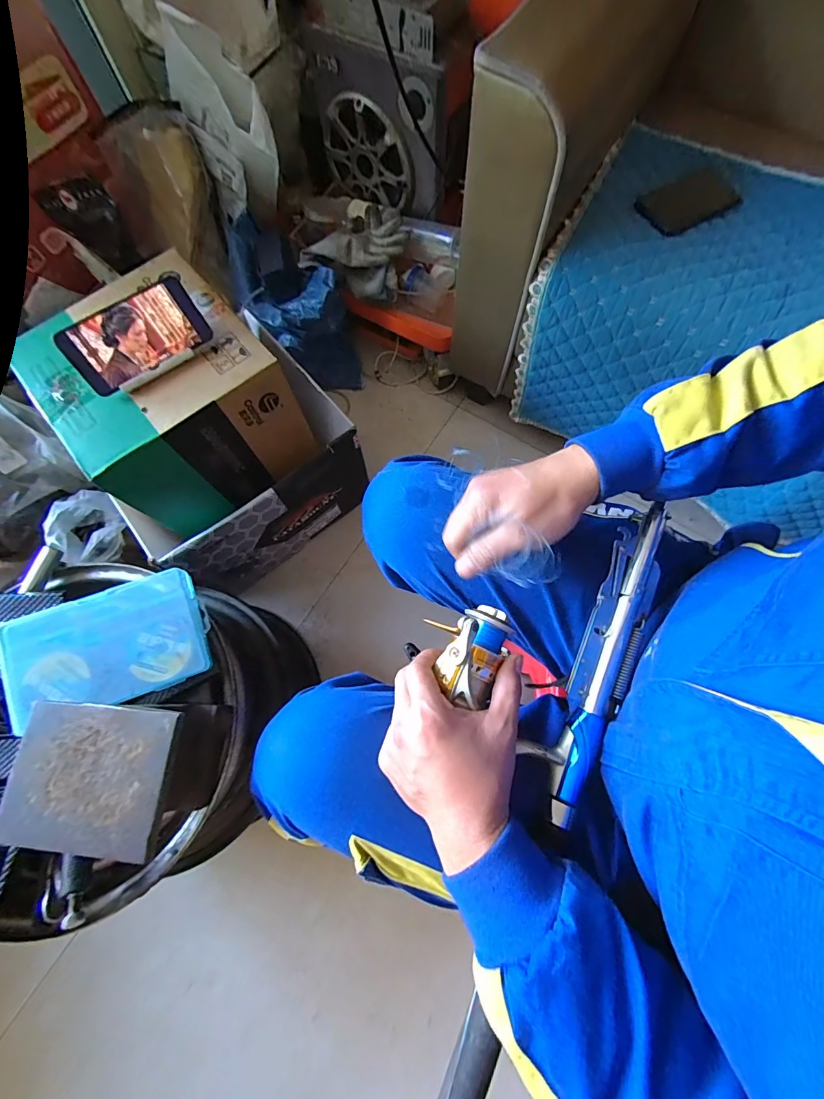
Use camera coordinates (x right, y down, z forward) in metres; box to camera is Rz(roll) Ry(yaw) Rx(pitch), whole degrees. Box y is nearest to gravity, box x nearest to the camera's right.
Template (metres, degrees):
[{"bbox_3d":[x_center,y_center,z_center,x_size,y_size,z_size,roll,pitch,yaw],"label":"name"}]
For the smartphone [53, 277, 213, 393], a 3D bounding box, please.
[{"bbox_3d":[-0.336,-0.259,0.512,0.157,0.078,0.009,-38,31,-14],"label":"smartphone"}]

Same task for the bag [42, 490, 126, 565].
[{"bbox_3d":[-0.544,-0.033,0.694,0.078,0.114,0.121,14,73,6],"label":"bag"}]

